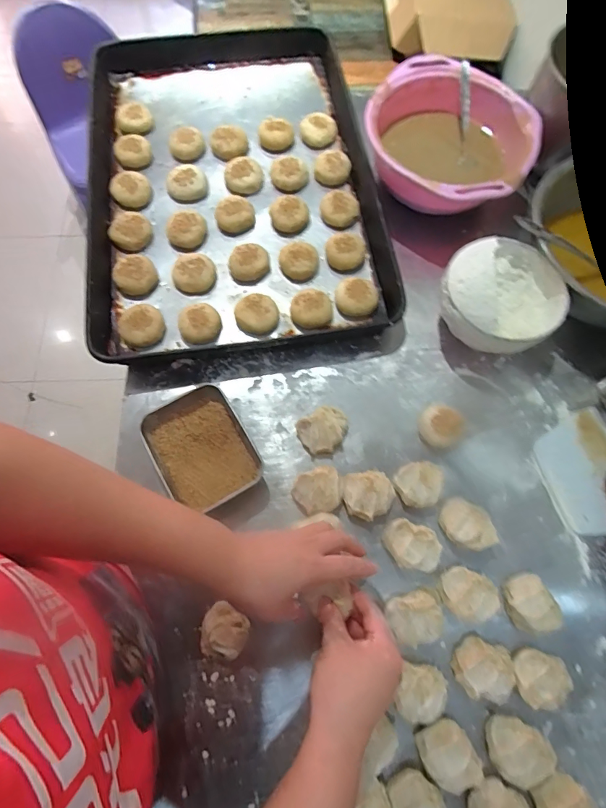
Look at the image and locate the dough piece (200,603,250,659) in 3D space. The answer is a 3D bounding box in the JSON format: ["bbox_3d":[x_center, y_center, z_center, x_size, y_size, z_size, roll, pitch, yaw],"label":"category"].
[{"bbox_3d":[-0.082,0.239,0.432,0.045,0.037,0.048,1,71,-2],"label":"dough piece"}]

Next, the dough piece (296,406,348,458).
[{"bbox_3d":[0.027,0.032,0.507,0.063,0.035,0.056,-28,74,-11],"label":"dough piece"}]

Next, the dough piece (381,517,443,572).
[{"bbox_3d":[0.120,0.159,0.464,0.062,0.037,0.046,19,71,5],"label":"dough piece"}]

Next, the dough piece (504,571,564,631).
[{"bbox_3d":[0.246,0.217,0.449,0.054,0.034,0.060,-22,73,-9],"label":"dough piece"}]

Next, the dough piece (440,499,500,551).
[{"bbox_3d":[0.184,0.137,0.469,0.063,0.037,0.045,19,71,5],"label":"dough piece"}]

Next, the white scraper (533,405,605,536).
[{"bbox_3d":[0.356,0.090,0.511,0.116,0.005,0.143,-25,73,-9],"label":"white scraper"}]

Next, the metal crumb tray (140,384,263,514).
[{"bbox_3d":[-0.120,0.055,0.495,0.106,0.030,0.131,-28,74,-11],"label":"metal crumb tray"}]

